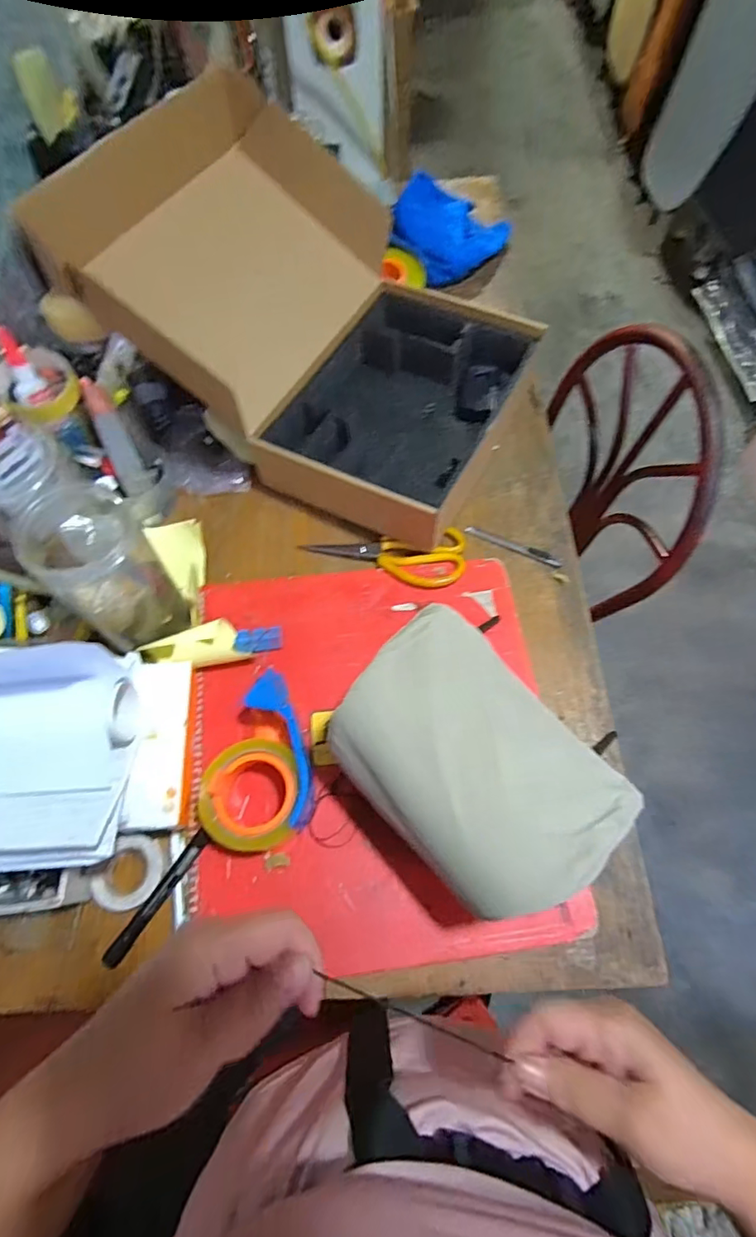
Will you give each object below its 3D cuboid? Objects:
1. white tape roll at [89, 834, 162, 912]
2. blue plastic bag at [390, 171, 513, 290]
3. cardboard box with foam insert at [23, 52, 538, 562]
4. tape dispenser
[{"bbox_3d":[-0.239,0.243,0.507,0.060,0.018,0.062,0,65,0],"label":"white tape roll"},{"bbox_3d":[0.126,-0.677,0.913,0.199,0.040,0.276,12,66,6],"label":"blue plastic bag"},{"bbox_3d":[-0.068,-0.371,0.671,0.480,0.240,0.361,26,68,12],"label":"cardboard box with foam insert"},{"bbox_3d":[-0.120,0.141,0.520,0.098,0.056,0.153,-10,65,-4],"label":"tape dispenser"}]

